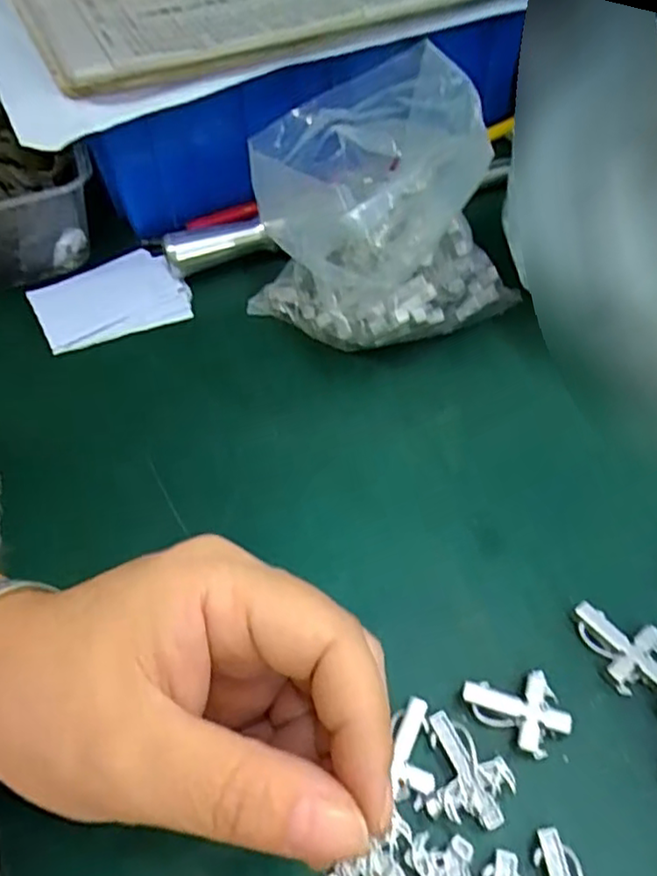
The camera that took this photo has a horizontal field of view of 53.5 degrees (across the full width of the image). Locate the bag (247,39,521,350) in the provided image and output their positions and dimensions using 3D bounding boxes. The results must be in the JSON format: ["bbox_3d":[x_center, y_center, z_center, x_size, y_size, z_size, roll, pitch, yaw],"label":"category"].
[{"bbox_3d":[0.021,-0.105,0.305,0.099,0.123,0.098,-34,57,-19],"label":"bag"}]

